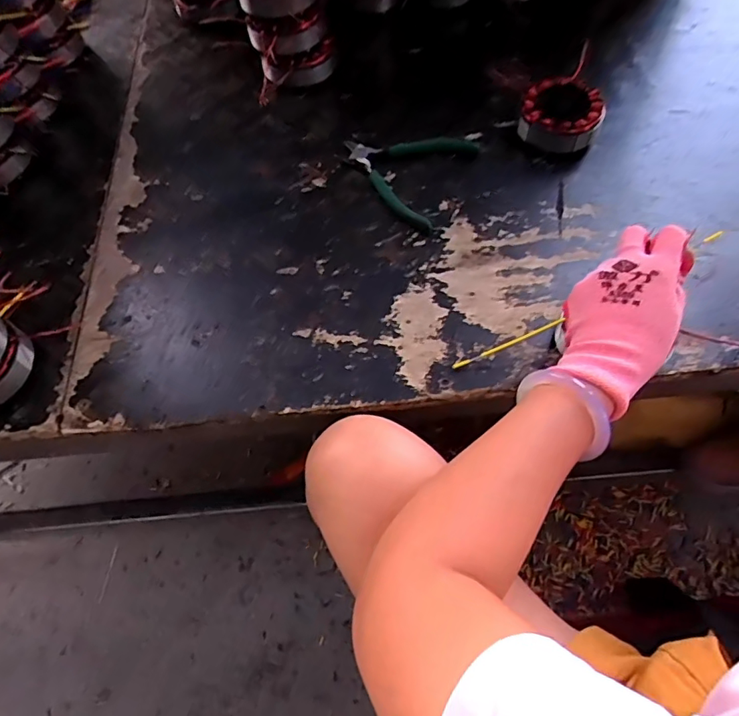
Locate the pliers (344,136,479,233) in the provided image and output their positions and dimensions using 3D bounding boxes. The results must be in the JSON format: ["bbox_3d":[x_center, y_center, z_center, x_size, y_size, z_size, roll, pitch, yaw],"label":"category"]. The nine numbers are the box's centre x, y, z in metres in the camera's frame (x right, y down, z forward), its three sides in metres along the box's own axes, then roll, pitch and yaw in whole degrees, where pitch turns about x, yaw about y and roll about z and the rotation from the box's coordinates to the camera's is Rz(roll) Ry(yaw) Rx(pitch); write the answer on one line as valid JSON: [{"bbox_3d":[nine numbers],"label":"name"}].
[{"bbox_3d":[0.031,-0.211,0.572,0.135,0.011,0.132,25,68,15],"label":"pliers"}]

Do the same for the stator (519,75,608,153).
[{"bbox_3d":[0.210,-0.265,0.574,0.085,0.046,0.079,-4,63,2],"label":"stator"}]

